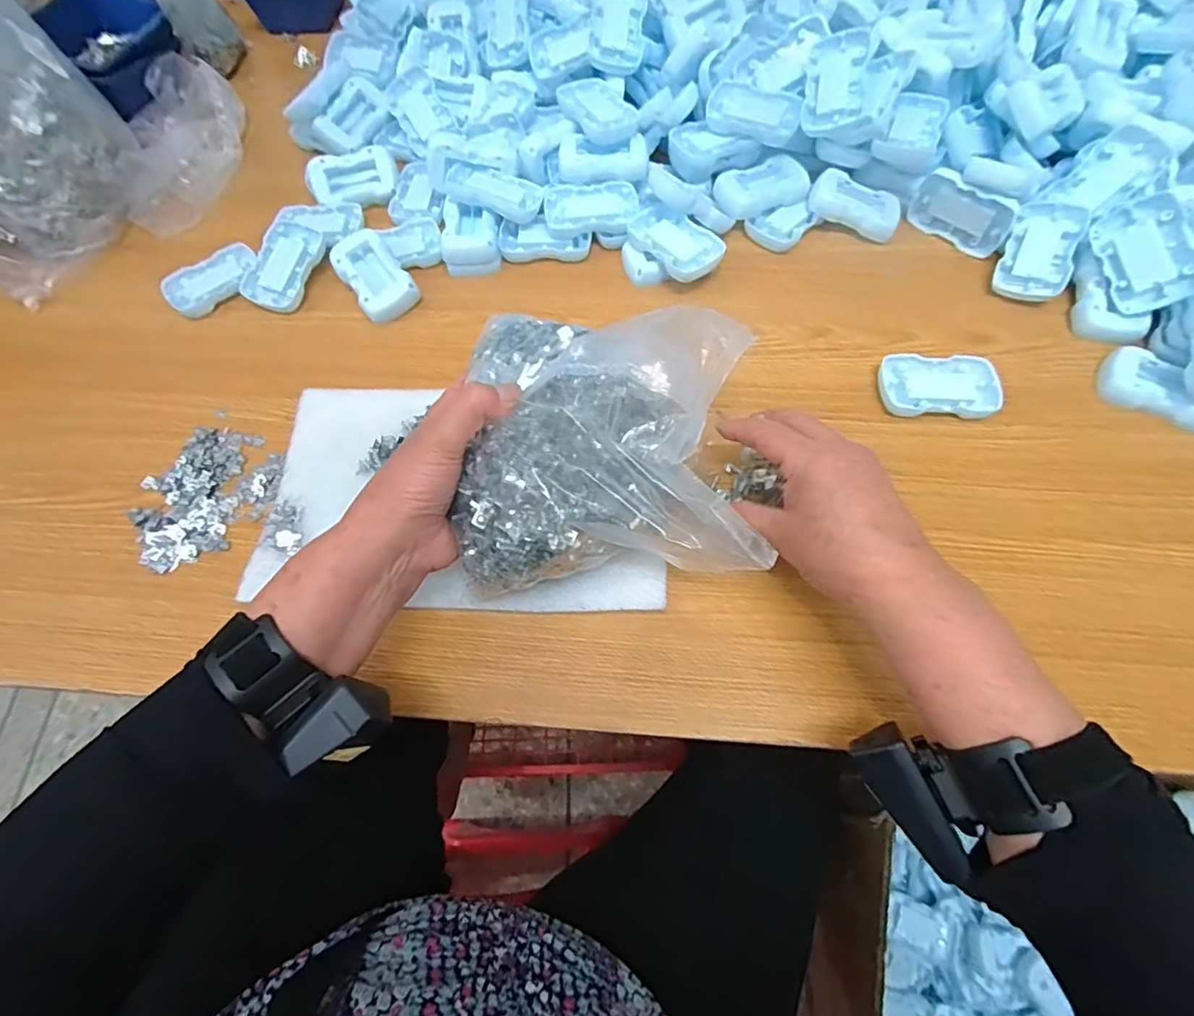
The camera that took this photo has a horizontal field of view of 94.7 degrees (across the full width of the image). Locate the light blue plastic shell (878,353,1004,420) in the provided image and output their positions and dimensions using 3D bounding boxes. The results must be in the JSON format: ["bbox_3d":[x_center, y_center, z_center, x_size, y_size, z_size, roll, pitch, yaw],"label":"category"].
[{"bbox_3d":[0.277,-0.099,0.448,0.089,0.016,0.051,3,65,3],"label":"light blue plastic shell"}]

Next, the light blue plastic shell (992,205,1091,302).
[{"bbox_3d":[0.391,-0.228,0.486,0.053,0.012,0.087,20,87,28],"label":"light blue plastic shell"}]

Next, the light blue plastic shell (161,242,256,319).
[{"bbox_3d":[-0.368,-0.220,0.529,0.055,0.013,0.088,42,72,19],"label":"light blue plastic shell"}]

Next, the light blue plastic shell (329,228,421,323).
[{"bbox_3d":[-0.208,-0.217,0.511,0.052,0.025,0.088,-35,69,-14],"label":"light blue plastic shell"}]

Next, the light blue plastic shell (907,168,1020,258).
[{"bbox_3d":[0.334,-0.271,0.506,0.086,0.055,0.019,36,70,17],"label":"light blue plastic shell"}]

